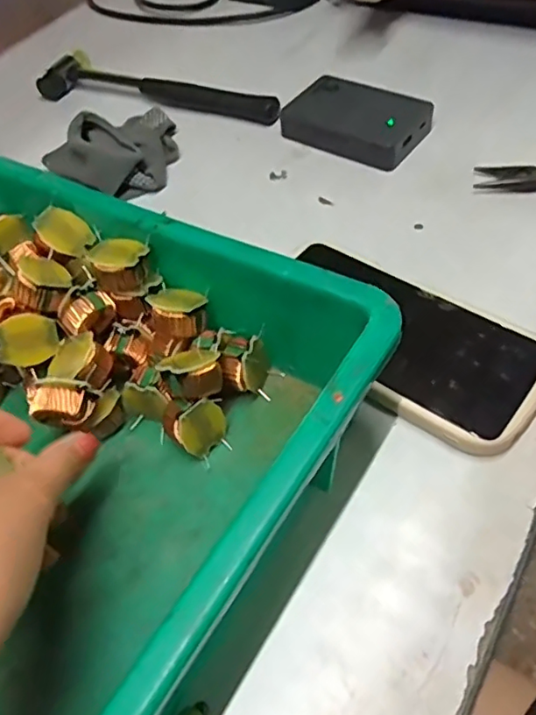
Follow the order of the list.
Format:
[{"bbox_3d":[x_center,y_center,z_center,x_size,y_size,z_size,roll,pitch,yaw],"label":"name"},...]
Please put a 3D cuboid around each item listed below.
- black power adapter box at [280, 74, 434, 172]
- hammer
[{"bbox_3d":[0.069,-0.188,0.452,0.114,0.024,0.073,34,63,27],"label":"black power adapter box"},{"bbox_3d":[-0.099,-0.248,0.519,0.241,0.019,0.052,14,56,16],"label":"hammer"}]

